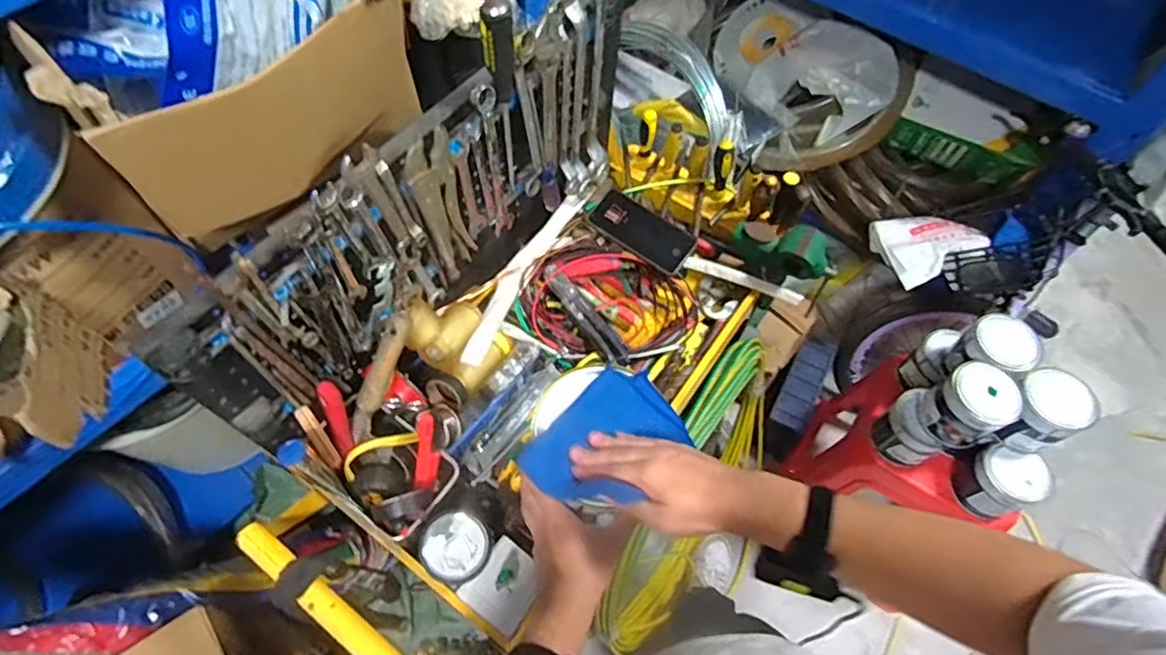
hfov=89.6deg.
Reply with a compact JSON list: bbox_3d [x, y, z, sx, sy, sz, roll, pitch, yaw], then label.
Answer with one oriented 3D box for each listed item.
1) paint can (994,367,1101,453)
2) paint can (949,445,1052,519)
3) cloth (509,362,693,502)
[{"bbox_3d":[0.727,0.134,0.931,0.103,0.096,0.106,1,60,-2],"label":"paint can"},{"bbox_3d":[0.697,0.253,0.981,0.090,0.113,0.105,-19,62,-13],"label":"paint can"},{"bbox_3d":[0.024,0.114,0.592,0.160,0.015,0.107,-35,67,-20],"label":"cloth"}]

